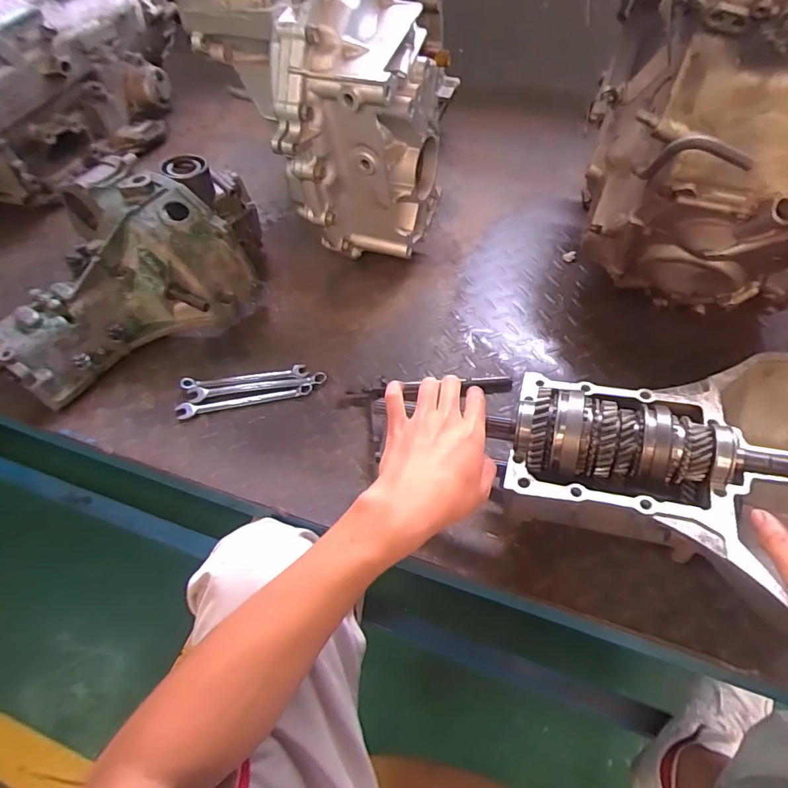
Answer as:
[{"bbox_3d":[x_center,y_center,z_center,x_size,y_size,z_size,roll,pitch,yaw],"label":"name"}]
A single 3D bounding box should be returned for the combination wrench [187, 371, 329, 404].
[{"bbox_3d":[-0.172,-0.010,0.628,0.169,0.008,0.022,-9,54,-5],"label":"combination wrench"}]

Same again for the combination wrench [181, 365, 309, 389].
[{"bbox_3d":[-0.191,-0.022,0.639,0.157,0.013,0.024,-5,53,-2],"label":"combination wrench"}]

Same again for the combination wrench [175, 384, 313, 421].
[{"bbox_3d":[-0.183,0.009,0.615,0.163,0.012,0.020,-11,54,-7],"label":"combination wrench"}]

